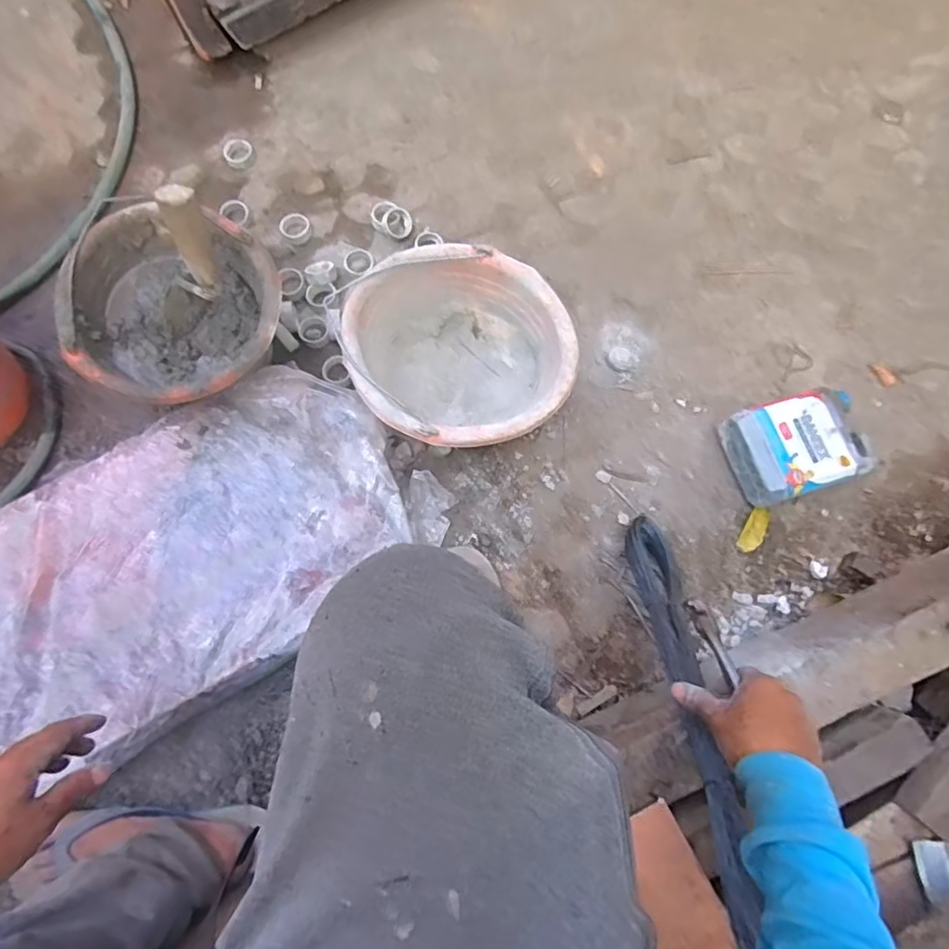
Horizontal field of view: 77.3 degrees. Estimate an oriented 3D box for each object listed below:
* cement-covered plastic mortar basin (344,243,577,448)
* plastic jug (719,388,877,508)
[{"bbox_3d":[-0.020,-0.136,0.733,0.243,0.137,0.238,0,76,-2],"label":"cement-covered plastic mortar basin"},{"bbox_3d":[0.420,-0.037,0.777,0.166,0.069,0.121,-18,78,-6],"label":"plastic jug"}]

